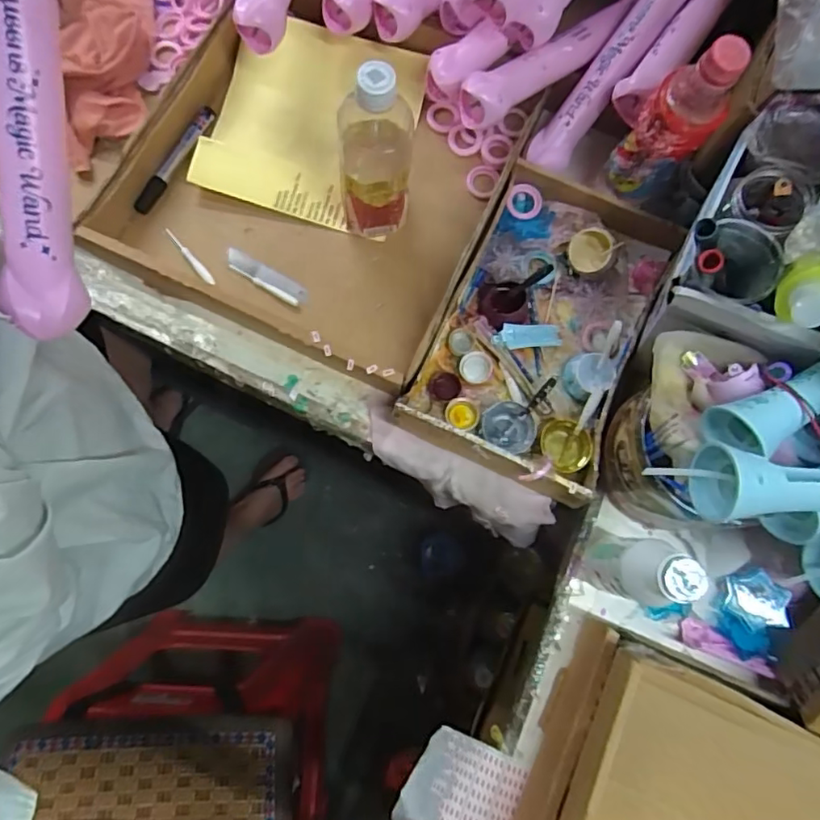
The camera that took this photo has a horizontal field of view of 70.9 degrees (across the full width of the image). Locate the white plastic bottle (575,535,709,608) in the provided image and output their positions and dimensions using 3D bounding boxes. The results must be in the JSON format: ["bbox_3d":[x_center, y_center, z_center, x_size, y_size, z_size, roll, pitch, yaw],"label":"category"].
[{"bbox_3d":[0.190,0.131,0.463,0.061,0.139,0.049,32,78,5],"label":"white plastic bottle"}]

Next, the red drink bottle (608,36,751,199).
[{"bbox_3d":[0.222,-0.244,0.490,0.064,0.158,0.047,38,79,7],"label":"red drink bottle"}]

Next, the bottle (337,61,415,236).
[{"bbox_3d":[-0.030,-0.232,0.516,0.063,0.177,0.067,-1,77,-2],"label":"bottle"}]

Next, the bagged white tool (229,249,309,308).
[{"bbox_3d":[-0.149,-0.135,0.589,0.090,0.004,0.024,29,78,5],"label":"bagged white tool"}]

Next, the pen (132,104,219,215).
[{"bbox_3d":[-0.246,-0.265,0.606,0.021,0.019,0.133,31,78,5],"label":"pen"}]

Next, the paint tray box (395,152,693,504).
[{"bbox_3d":[0.129,-0.082,0.565,0.188,0.048,0.296,24,77,4],"label":"paint tray box"}]

